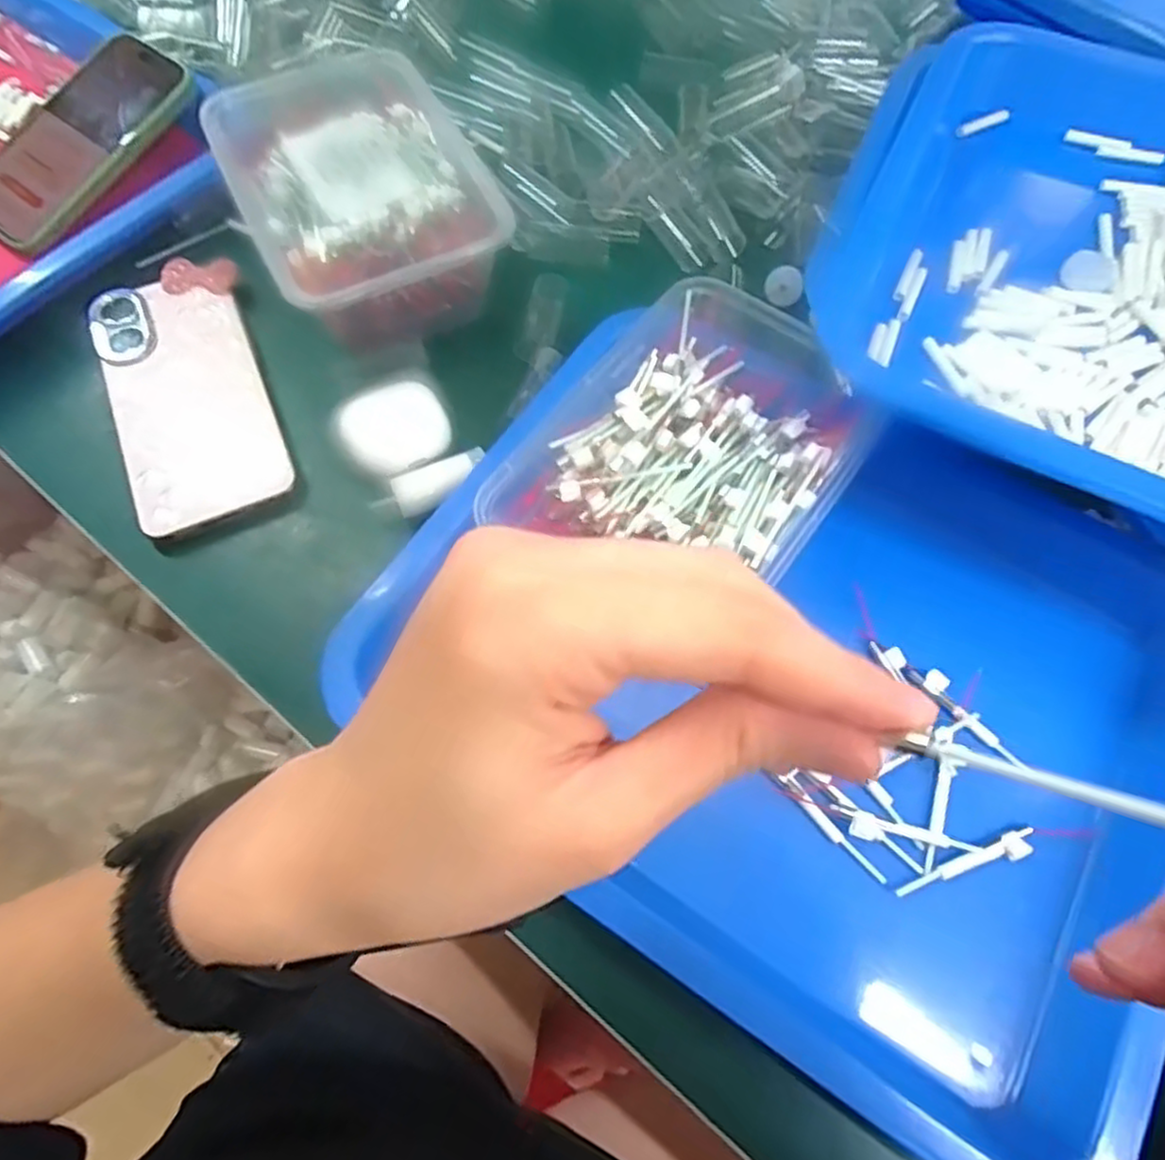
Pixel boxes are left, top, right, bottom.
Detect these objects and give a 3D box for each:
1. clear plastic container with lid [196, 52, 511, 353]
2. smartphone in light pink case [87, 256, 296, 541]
[{"bbox_3d":[-0.122,-0.211,0.388,0.122,0.052,0.181,-26,69,-11],"label":"clear plastic container with lid"},{"bbox_3d":[-0.207,-0.102,0.367,0.075,0.017,0.169,-22,68,-9],"label":"smartphone in light pink case"}]

